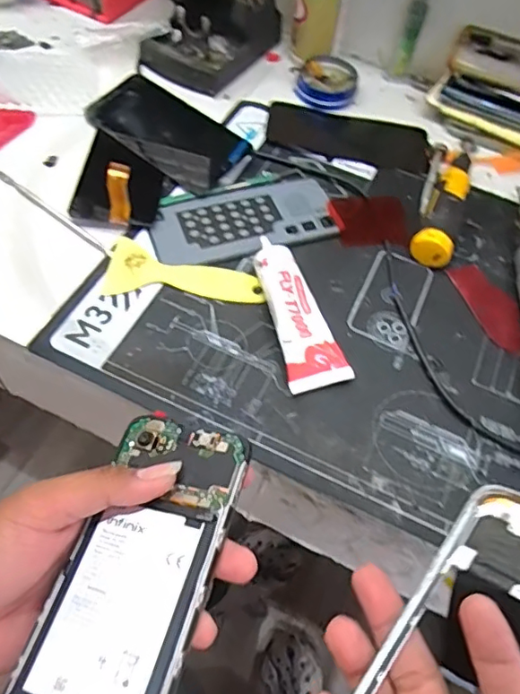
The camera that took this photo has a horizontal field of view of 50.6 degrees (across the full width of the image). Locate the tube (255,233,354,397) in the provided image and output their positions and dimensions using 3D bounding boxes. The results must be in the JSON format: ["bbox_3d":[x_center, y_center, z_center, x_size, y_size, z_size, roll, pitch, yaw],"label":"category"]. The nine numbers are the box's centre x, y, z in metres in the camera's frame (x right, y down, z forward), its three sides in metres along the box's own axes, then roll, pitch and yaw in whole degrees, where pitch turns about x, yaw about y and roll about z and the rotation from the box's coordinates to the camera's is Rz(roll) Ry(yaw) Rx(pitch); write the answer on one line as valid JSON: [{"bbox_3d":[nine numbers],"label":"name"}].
[{"bbox_3d":[0.027,-0.026,0.403,0.042,0.029,0.117,-12,60,-12],"label":"tube"}]

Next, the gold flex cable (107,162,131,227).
[{"bbox_3d":[-0.108,-0.115,0.423,0.019,0.055,0.011,-5,59,-7],"label":"gold flex cable"}]

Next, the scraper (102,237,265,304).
[{"bbox_3d":[-0.057,-0.055,0.425,0.119,0.005,0.051,8,58,1],"label":"scraper"}]

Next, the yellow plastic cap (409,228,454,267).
[{"bbox_3d":[0.140,-0.079,0.448,0.034,0.029,0.019,27,60,12],"label":"yellow plastic cap"}]

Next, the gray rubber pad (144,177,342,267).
[{"bbox_3d":[-0.012,-0.105,0.461,0.156,0.005,0.070,-18,61,-15],"label":"gray rubber pad"}]

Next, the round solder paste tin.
[{"bbox_3d":[0.067,-0.273,0.564,0.060,0.019,0.062,2,58,-3],"label":"round solder paste tin"}]

